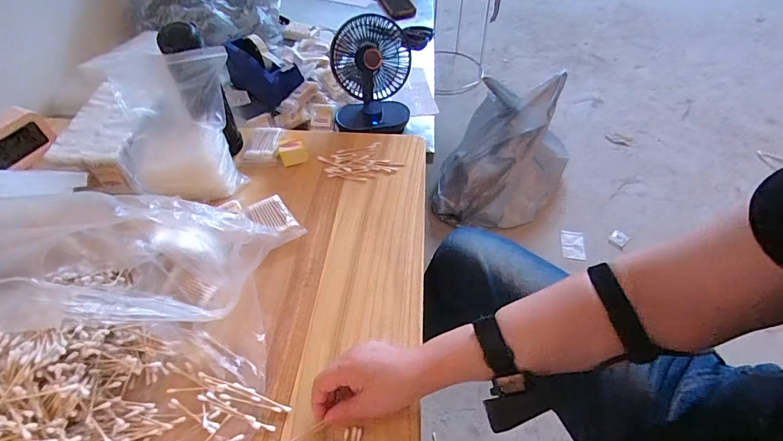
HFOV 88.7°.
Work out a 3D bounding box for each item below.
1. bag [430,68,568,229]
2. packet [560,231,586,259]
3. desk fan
[{"bbox_3d":[0.356,-0.201,1.241,0.344,0.368,0.387,23,55,18],"label":"bag"},{"bbox_3d":[0.549,0.075,1.212,0.066,0.012,0.106,8,51,7],"label":"packet"},{"bbox_3d":[-0.040,-0.295,0.796,0.148,0.193,0.131,-1,51,0],"label":"desk fan"}]

